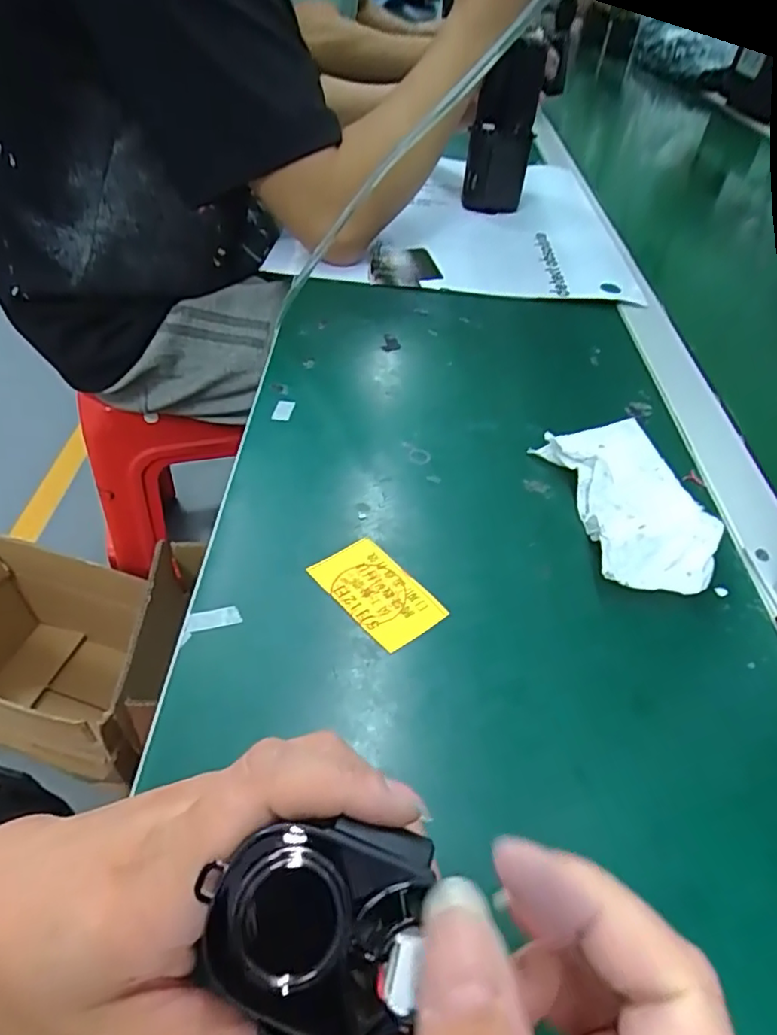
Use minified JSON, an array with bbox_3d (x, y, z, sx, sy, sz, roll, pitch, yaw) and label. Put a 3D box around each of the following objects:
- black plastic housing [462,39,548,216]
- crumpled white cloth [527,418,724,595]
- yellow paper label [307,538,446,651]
[{"bbox_3d":[0.121,-0.406,0.643,0.067,0.141,0.061,7,46,2],"label":"black plastic housing"},{"bbox_3d":[0.138,-0.009,0.350,0.071,0.022,0.124,-3,47,-8],"label":"crumpled white cloth"},{"bbox_3d":[-0.005,0.037,0.305,0.039,0.004,0.064,-33,57,-31],"label":"yellow paper label"}]

